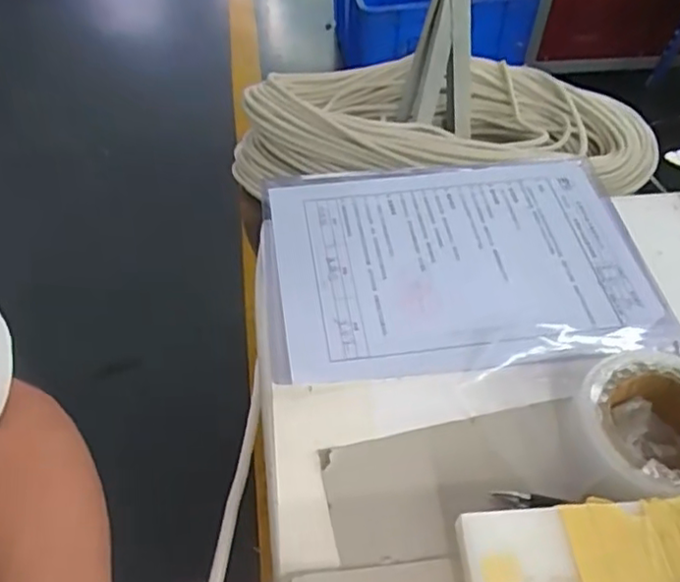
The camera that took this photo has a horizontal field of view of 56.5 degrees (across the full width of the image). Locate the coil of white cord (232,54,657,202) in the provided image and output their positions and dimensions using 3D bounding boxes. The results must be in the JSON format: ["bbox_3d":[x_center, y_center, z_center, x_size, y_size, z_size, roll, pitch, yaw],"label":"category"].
[{"bbox_3d":[0.166,-0.272,1.007,0.635,0.122,0.241,4,52,3],"label":"coil of white cord"}]

